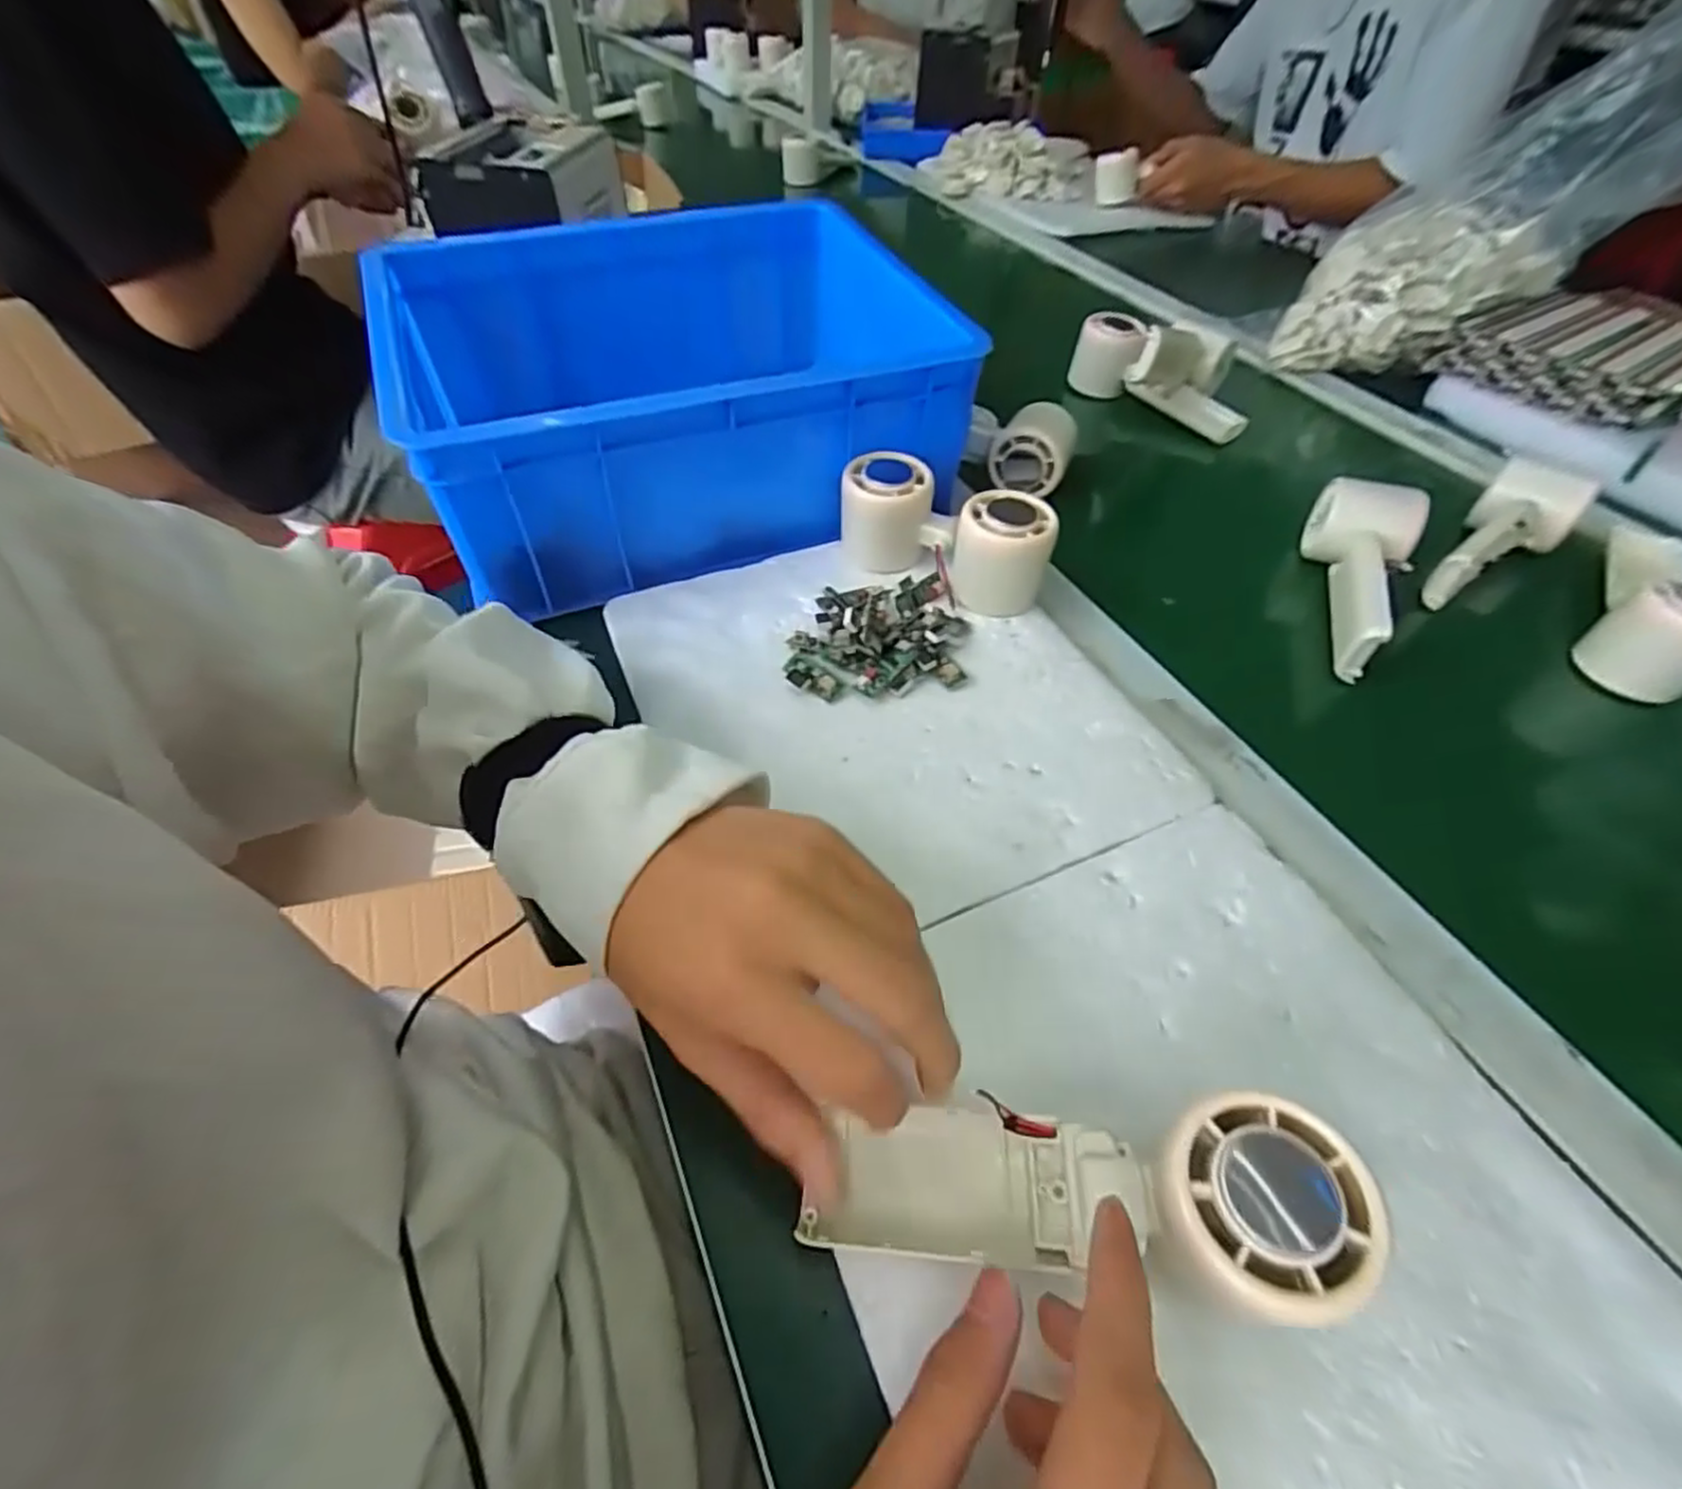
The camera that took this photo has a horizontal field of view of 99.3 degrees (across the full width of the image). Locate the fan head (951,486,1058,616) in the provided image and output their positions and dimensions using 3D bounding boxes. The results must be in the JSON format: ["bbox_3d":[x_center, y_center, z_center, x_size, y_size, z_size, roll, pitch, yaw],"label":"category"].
[{"bbox_3d":[0.097,-0.115,0.432,0.056,0.057,0.053,7,50,7],"label":"fan head"}]

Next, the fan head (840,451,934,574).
[{"bbox_3d":[0.028,-0.149,0.455,0.056,0.053,0.052,-5,50,-3],"label":"fan head"}]

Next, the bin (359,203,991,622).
[{"bbox_3d":[-0.109,-0.246,0.495,0.329,0.126,0.268,-15,51,-11],"label":"bin"}]

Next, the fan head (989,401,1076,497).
[{"bbox_3d":[0.145,-0.224,0.539,0.054,0.044,0.052,22,54,19],"label":"fan head"}]

